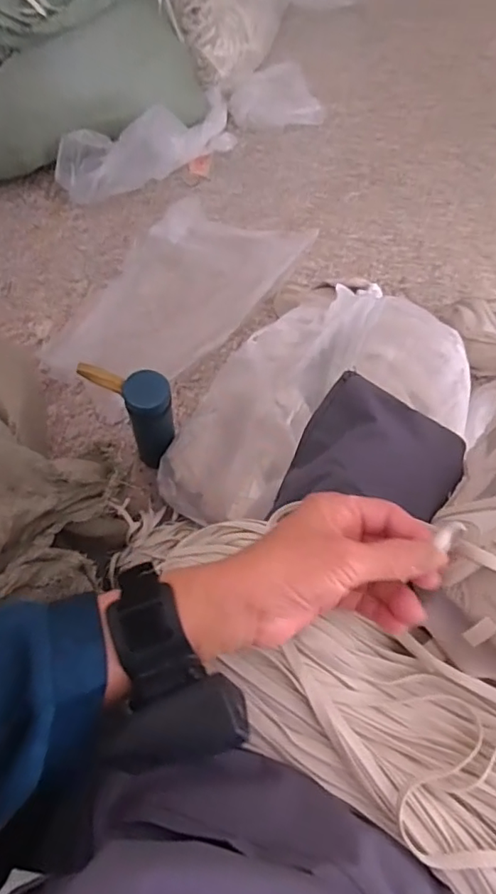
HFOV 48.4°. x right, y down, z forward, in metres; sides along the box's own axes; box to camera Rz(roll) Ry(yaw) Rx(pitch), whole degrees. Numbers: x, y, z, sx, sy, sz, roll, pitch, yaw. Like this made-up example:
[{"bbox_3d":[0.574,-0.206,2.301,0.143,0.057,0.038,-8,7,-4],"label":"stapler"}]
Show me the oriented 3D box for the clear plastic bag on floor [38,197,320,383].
[{"bbox_3d":[-0.119,-0.300,1.039,0.261,0.052,0.541,32,69,10],"label":"clear plastic bag on floor"}]

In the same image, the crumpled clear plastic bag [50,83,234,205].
[{"bbox_3d":[-0.196,-0.625,1.112,0.402,0.163,0.109,-38,74,-18],"label":"crumpled clear plastic bag"}]

